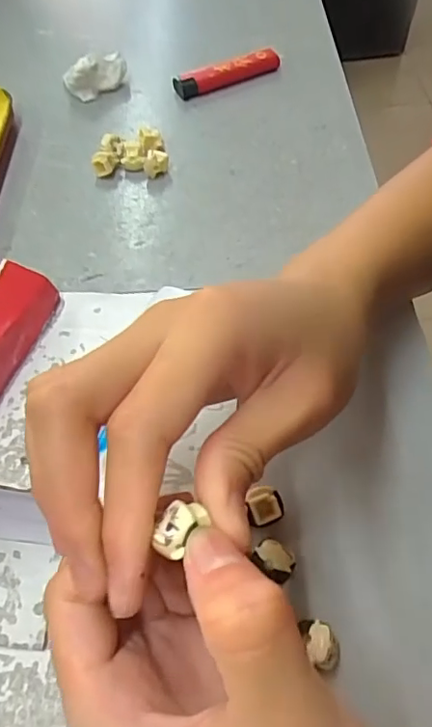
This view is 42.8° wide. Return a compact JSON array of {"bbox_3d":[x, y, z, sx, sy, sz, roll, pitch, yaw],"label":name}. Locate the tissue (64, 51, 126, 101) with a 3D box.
[{"bbox_3d":[-0.086,-0.207,0.395,0.044,0.025,0.020,-18,59,-9],"label":"tissue"}]

